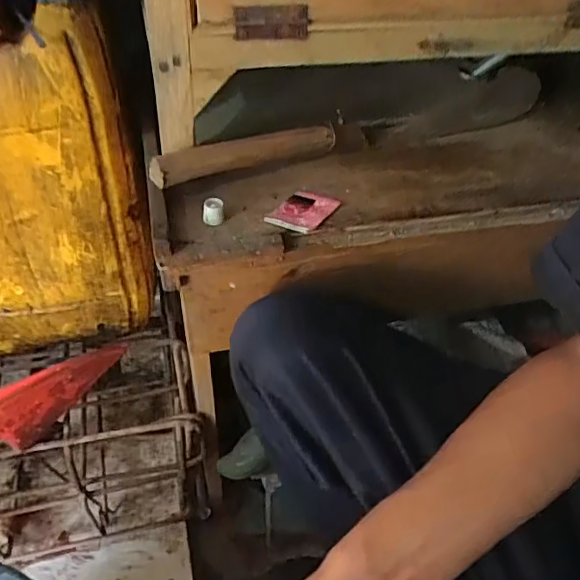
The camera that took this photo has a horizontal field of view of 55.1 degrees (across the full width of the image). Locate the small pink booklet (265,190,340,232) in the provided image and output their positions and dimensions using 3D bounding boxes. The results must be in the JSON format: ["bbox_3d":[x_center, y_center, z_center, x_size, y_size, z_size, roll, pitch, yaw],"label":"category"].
[{"bbox_3d":[0.012,-0.070,0.489,0.042,0.005,0.067,22,44,18],"label":"small pink booklet"}]

